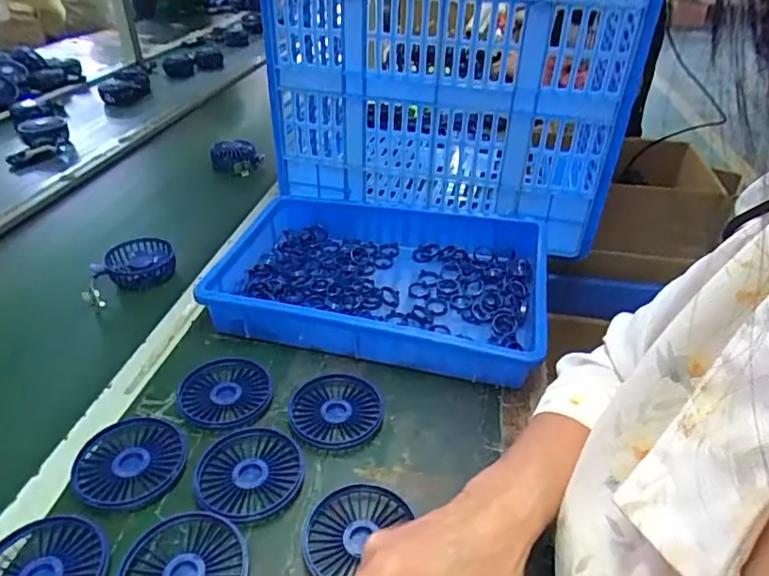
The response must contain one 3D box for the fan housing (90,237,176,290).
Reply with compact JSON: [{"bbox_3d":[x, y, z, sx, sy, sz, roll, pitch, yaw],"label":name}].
[{"bbox_3d":[-0.336,-0.032,0.730,0.099,0.030,0.080,-16,39,-23],"label":"fan housing"}]

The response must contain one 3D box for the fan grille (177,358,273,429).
[{"bbox_3d":[-0.152,0.102,0.525,0.081,0.012,0.086,1,35,0],"label":"fan grille"}]

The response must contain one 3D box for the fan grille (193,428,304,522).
[{"bbox_3d":[-0.114,0.157,0.454,0.084,0.013,0.085,1,35,0],"label":"fan grille"}]

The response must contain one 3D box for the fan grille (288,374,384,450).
[{"bbox_3d":[-0.046,0.118,0.515,0.084,0.013,0.084,1,35,0],"label":"fan grille"}]

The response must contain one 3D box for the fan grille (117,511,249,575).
[{"bbox_3d":[-0.143,0.204,0.385,0.085,0.016,0.085,1,35,0],"label":"fan grille"}]

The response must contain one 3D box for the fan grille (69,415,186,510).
[{"bbox_3d":[-0.215,0.146,0.457,0.085,0.009,0.085,1,35,0],"label":"fan grille"}]

